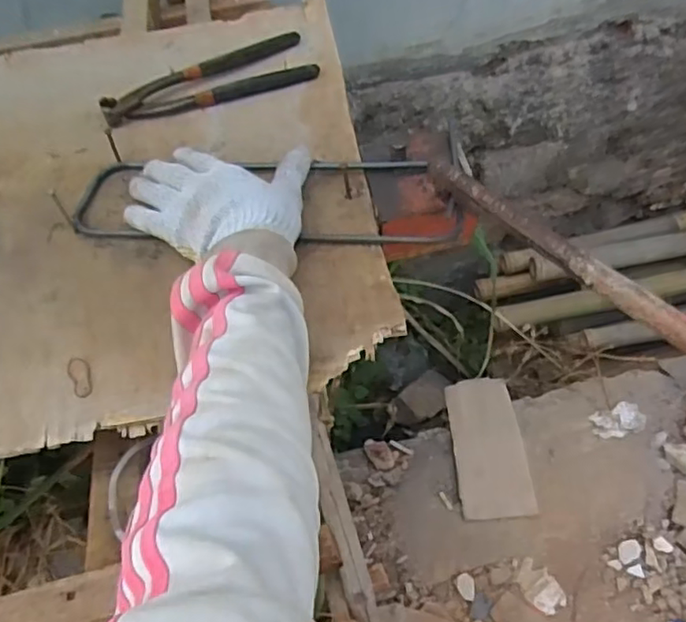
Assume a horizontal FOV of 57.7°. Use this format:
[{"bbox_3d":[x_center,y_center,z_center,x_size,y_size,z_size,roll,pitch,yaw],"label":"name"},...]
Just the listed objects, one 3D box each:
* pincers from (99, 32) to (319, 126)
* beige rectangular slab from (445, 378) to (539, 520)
[{"bbox_3d":[-0.145,-0.249,0.670,0.223,0.021,0.073,-19,58,-8],"label":"pincers"},{"bbox_3d":[0.344,0.316,1.482,0.162,0.015,0.347,-5,57,0],"label":"beige rectangular slab"}]

